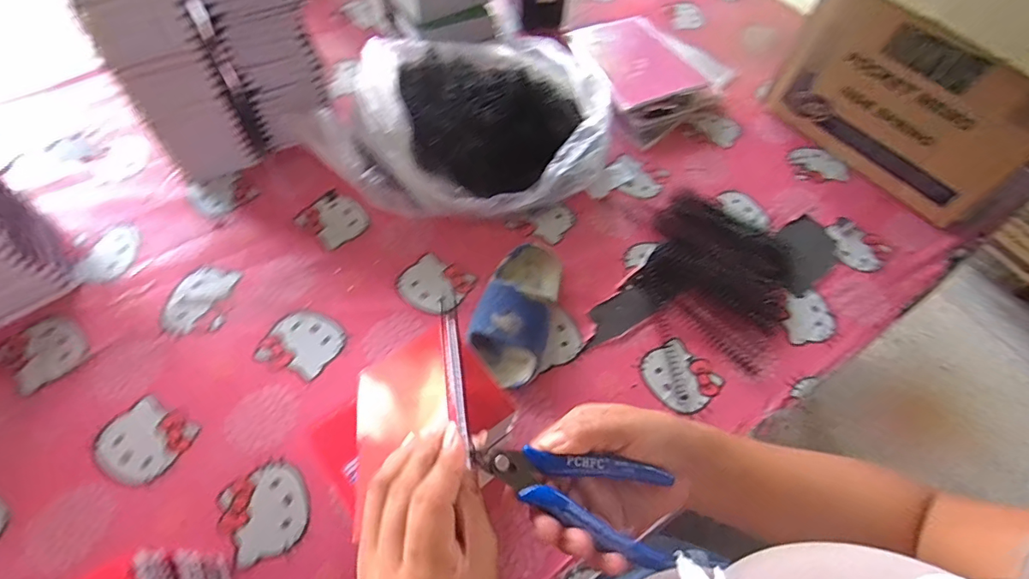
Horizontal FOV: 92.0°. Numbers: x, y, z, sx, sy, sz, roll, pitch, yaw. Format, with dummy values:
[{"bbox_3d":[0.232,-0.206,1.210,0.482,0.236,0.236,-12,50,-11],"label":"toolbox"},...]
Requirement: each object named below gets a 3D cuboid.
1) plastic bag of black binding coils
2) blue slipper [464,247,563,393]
[{"bbox_3d":[-0.056,-0.227,0.653,0.353,0.098,0.294,14,60,4],"label":"plastic bag of black binding coils"},{"bbox_3d":[0.004,0.016,0.542,0.077,0.058,0.170,17,60,6],"label":"blue slipper"}]

